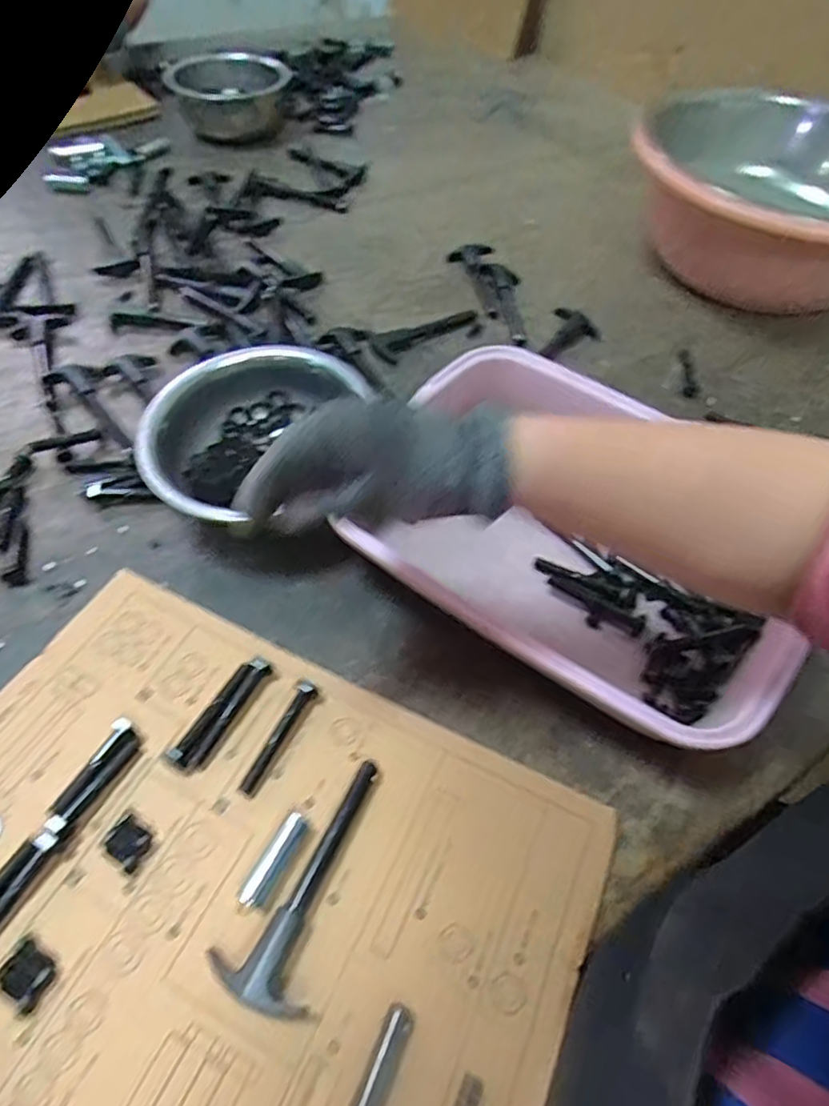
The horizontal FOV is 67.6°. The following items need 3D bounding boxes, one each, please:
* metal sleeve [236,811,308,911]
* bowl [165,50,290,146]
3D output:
[{"bbox_3d":[-0.077,0.169,0.341,0.014,0.016,0.049,23,55,15],"label":"metal sleeve"},{"bbox_3d":[-0.269,-0.672,0.917,0.173,0.081,0.149,-9,54,-10],"label":"bowl"}]

